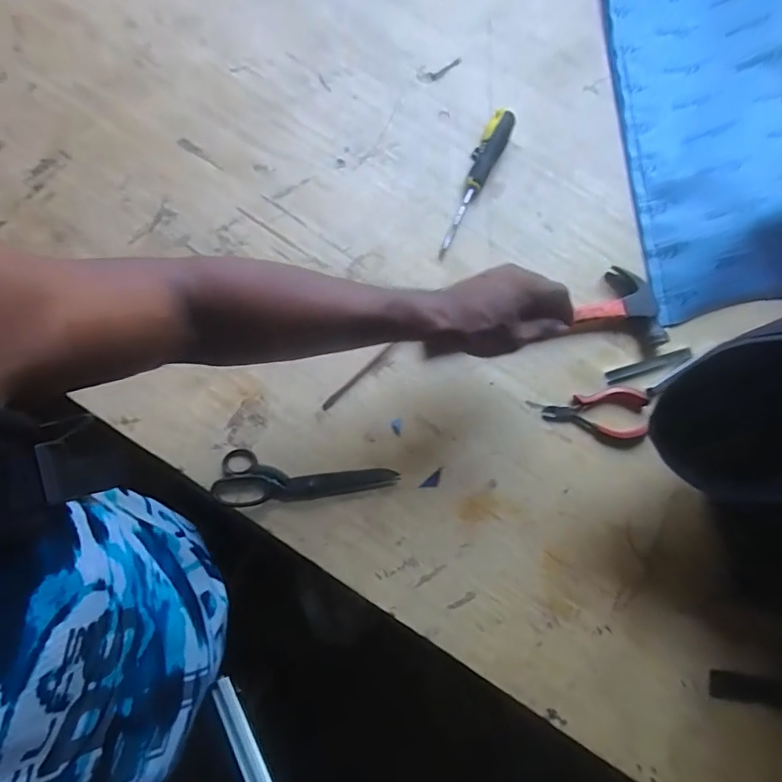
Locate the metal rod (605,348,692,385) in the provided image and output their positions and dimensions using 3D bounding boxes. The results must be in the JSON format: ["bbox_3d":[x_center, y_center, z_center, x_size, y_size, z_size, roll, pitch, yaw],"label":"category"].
[{"bbox_3d":[0.299,-0.028,0.582,0.105,0.004,0.017,-18,78,3],"label":"metal rod"}]

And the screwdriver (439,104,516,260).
[{"bbox_3d":[0.096,-0.254,0.601,0.031,0.031,0.193,27,84,11],"label":"screwdriver"}]

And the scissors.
[{"bbox_3d":[-0.090,0.098,0.535,0.190,0.006,0.056,2,80,7],"label":"scissors"}]

